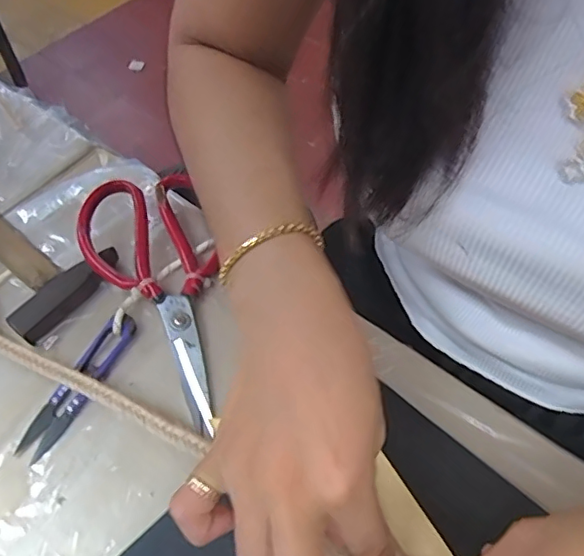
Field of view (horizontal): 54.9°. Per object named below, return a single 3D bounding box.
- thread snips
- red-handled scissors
[{"bbox_3d":[-0.132,0.064,0.345,0.022,0.010,0.099,22,59,16],"label":"thread snips"},{"bbox_3d":[-0.088,0.008,0.371,0.081,0.026,0.189,-17,56,-10],"label":"red-handled scissors"}]

